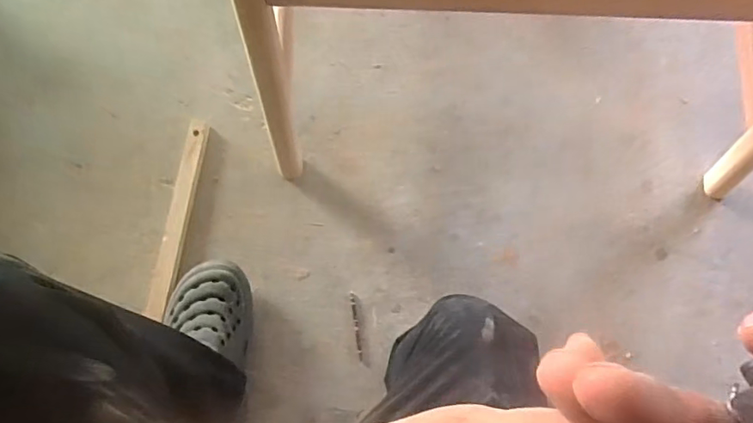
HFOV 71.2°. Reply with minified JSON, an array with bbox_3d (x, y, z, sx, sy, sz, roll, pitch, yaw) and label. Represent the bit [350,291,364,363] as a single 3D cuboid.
[{"bbox_3d":[-0.028,0.162,0.740,0.007,0.004,0.097,-8,79,-2],"label":"bit"}]

